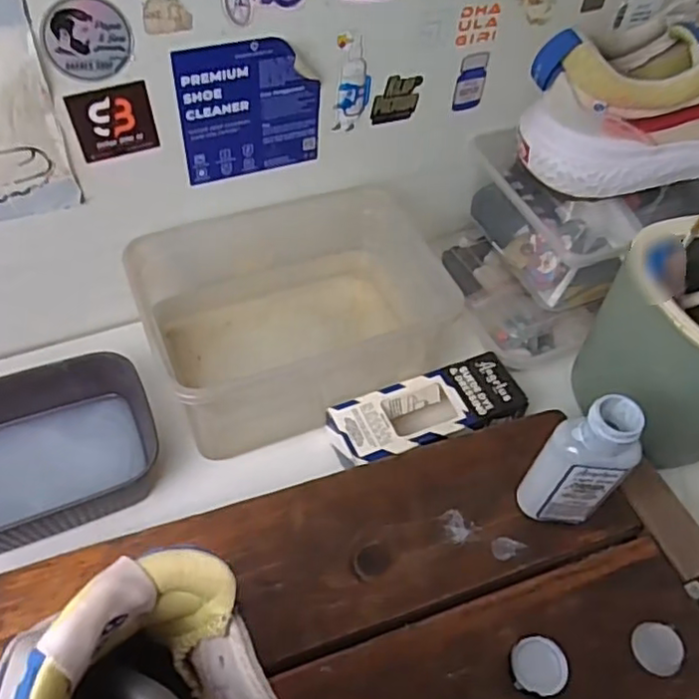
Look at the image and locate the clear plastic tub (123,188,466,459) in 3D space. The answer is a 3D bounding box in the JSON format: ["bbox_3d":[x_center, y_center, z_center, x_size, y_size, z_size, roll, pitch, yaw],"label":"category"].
[{"bbox_3d":[-0.035,-0.026,0.501,0.226,0.106,0.158,-21,57,-19],"label":"clear plastic tub"}]

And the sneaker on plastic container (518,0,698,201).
[{"bbox_3d":[0.276,-0.187,0.480,0.290,0.096,0.099,-1,52,-5],"label":"sneaker on plastic container"}]

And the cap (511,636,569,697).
[{"bbox_3d":[0.102,0.171,0.349,0.028,0.011,0.029,2,52,-3],"label":"cap"}]

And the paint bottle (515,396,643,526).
[{"bbox_3d":[0.133,0.069,0.374,0.037,0.103,0.042,-32,61,-25],"label":"paint bottle"}]

